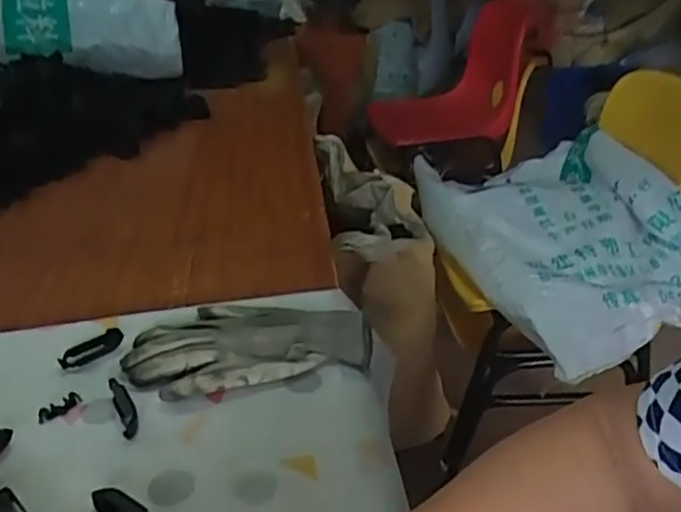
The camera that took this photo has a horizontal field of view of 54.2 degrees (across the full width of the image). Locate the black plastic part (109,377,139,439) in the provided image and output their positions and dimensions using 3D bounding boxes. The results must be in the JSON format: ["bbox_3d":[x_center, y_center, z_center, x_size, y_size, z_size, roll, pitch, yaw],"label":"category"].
[{"bbox_3d":[-0.173,0.119,0.532,0.013,0.013,0.057,-14,50,-28],"label":"black plastic part"}]

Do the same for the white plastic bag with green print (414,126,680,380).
[{"bbox_3d":[0.338,-0.088,1.149,0.314,0.184,0.630,-5,29,-11],"label":"white plastic bag with green print"}]

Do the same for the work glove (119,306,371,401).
[{"bbox_3d":[-0.080,0.082,0.605,0.217,0.031,0.111,-5,30,-15],"label":"work glove"}]

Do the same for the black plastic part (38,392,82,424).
[{"bbox_3d":[-0.227,0.120,0.538,0.012,0.008,0.038,16,32,22],"label":"black plastic part"}]

